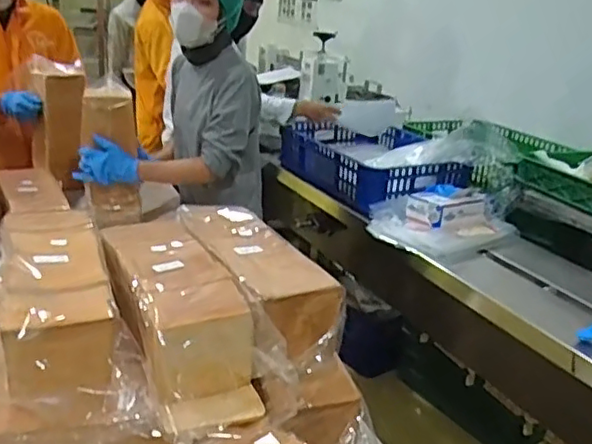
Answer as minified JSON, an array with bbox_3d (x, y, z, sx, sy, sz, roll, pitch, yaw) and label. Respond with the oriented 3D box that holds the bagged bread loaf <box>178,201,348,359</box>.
[{"bbox_3d":[-0.081,0.070,0.988,0.131,0.091,0.392,-7,24,-29],"label":"bagged bread loaf"}]

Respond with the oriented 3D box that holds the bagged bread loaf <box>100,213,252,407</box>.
[{"bbox_3d":[-0.183,0.107,0.890,0.139,0.092,0.386,-5,23,-25],"label":"bagged bread loaf"}]

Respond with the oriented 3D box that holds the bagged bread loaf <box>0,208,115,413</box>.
[{"bbox_3d":[-0.345,0.106,0.877,0.132,0.101,0.412,-4,23,-22],"label":"bagged bread loaf"}]

